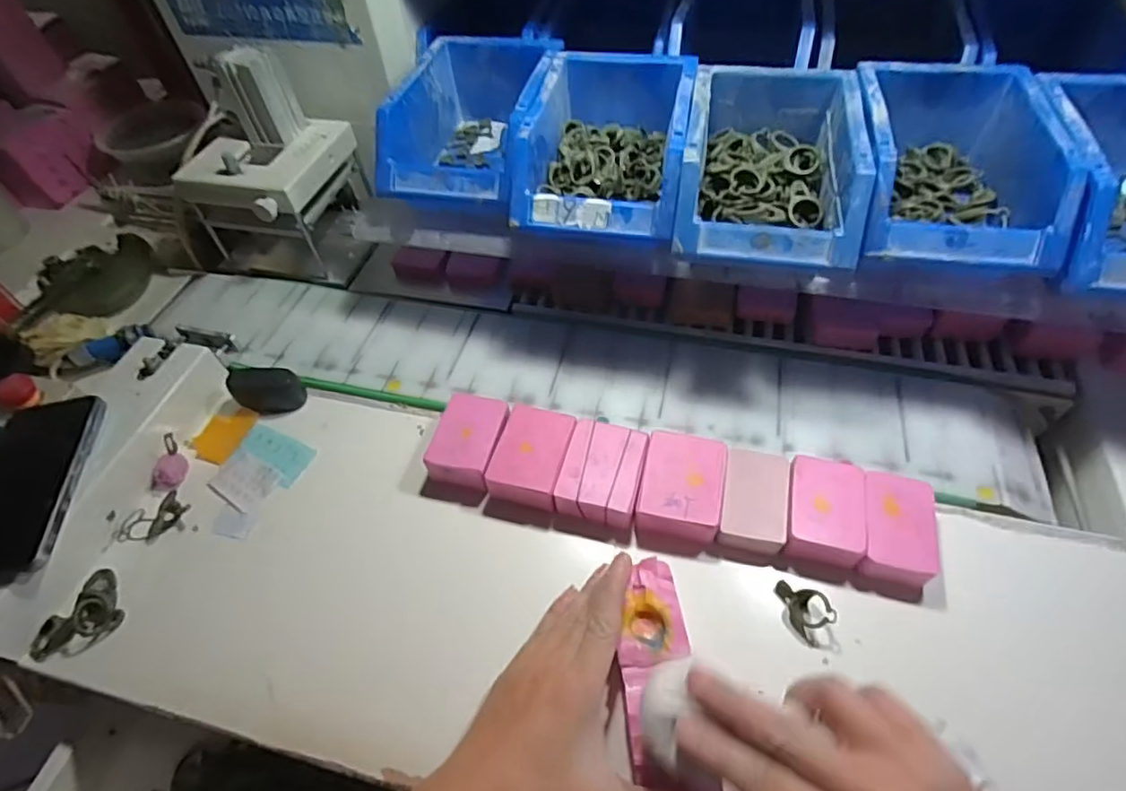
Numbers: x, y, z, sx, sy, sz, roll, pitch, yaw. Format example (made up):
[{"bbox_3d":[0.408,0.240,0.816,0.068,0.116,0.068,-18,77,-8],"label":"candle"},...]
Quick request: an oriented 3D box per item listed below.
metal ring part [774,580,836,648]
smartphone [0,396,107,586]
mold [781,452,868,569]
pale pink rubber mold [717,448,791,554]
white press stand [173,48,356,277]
[{"bbox_3d":[0.161,0.139,0.372,0.022,0.022,0.042,-18,56,-9],"label":"metal ring part"},{"bbox_3d":[-0.396,0.064,0.415,0.078,0.015,0.150,-12,56,0],"label":"smartphone"},{"bbox_3d":[0.185,0.083,0.399,0.049,0.026,0.071,11,57,11],"label":"mold"},{"bbox_3d":[0.142,0.076,0.418,0.044,0.018,0.076,10,57,10],"label":"pale pink rubber mold"},{"bbox_3d":[-0.315,-0.238,0.576,0.153,0.161,0.137,10,54,11],"label":"white press stand"}]

